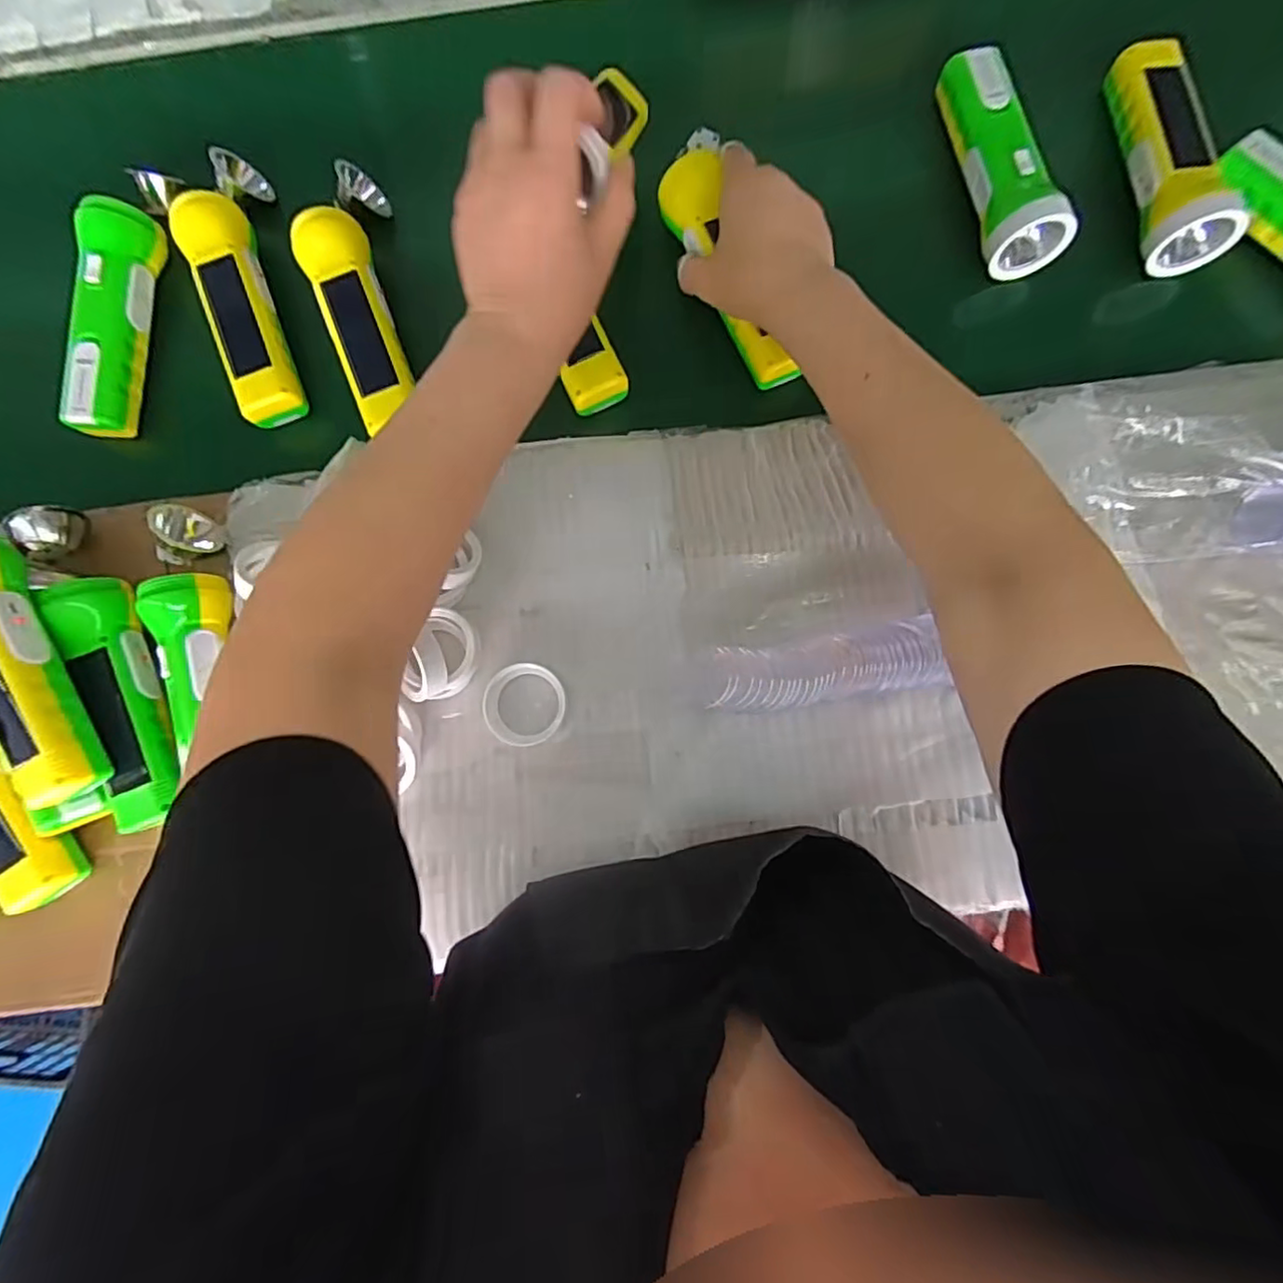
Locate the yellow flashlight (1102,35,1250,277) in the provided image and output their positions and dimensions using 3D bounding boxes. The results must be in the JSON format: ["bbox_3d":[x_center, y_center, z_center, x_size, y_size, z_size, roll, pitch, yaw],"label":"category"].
[{"bbox_3d":[0.357,-0.327,0.401,0.051,0.046,0.148,-7,85,0],"label":"yellow flashlight"}]

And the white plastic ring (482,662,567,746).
[{"bbox_3d":[-0.079,0.043,0.408,0.052,0.012,0.054,-2,85,0],"label":"white plastic ring"}]

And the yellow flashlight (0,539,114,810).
[{"bbox_3d":[-0.378,0.018,0.362,0.048,0.051,0.161,-23,82,-2],"label":"yellow flashlight"}]

